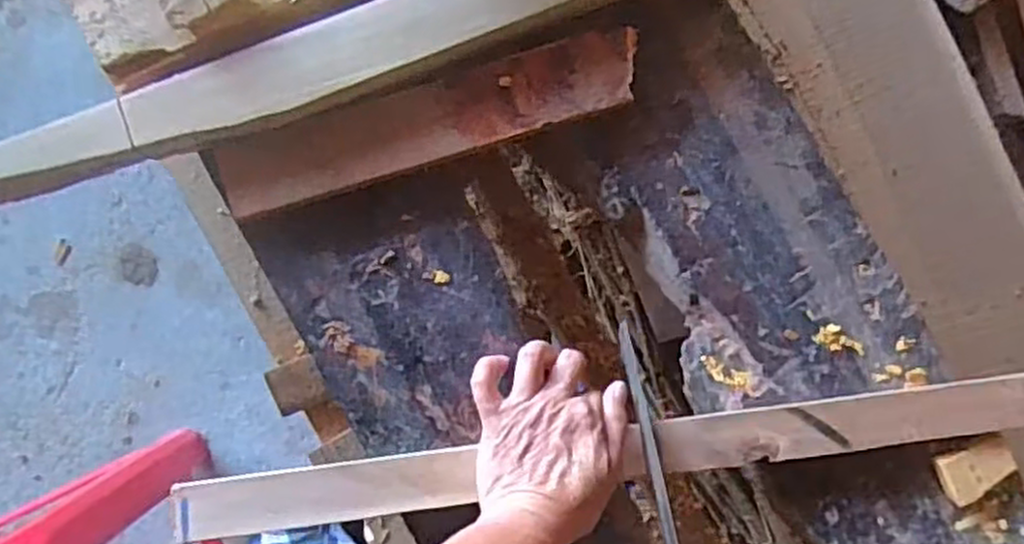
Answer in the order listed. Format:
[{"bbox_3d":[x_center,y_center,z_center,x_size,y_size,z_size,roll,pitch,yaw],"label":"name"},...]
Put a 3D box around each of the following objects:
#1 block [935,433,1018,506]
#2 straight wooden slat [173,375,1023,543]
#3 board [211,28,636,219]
[{"bbox_3d":[0.333,0.140,0.544,0.056,0.009,0.033,-22,87,-9],"label":"block"},{"bbox_3d":[0.083,0.121,0.509,0.581,0.023,0.038,-6,84,-6],"label":"straight wooden slat"},{"bbox_3d":[-0.052,-0.105,0.523,0.288,0.013,0.053,-18,86,-9],"label":"board"}]

